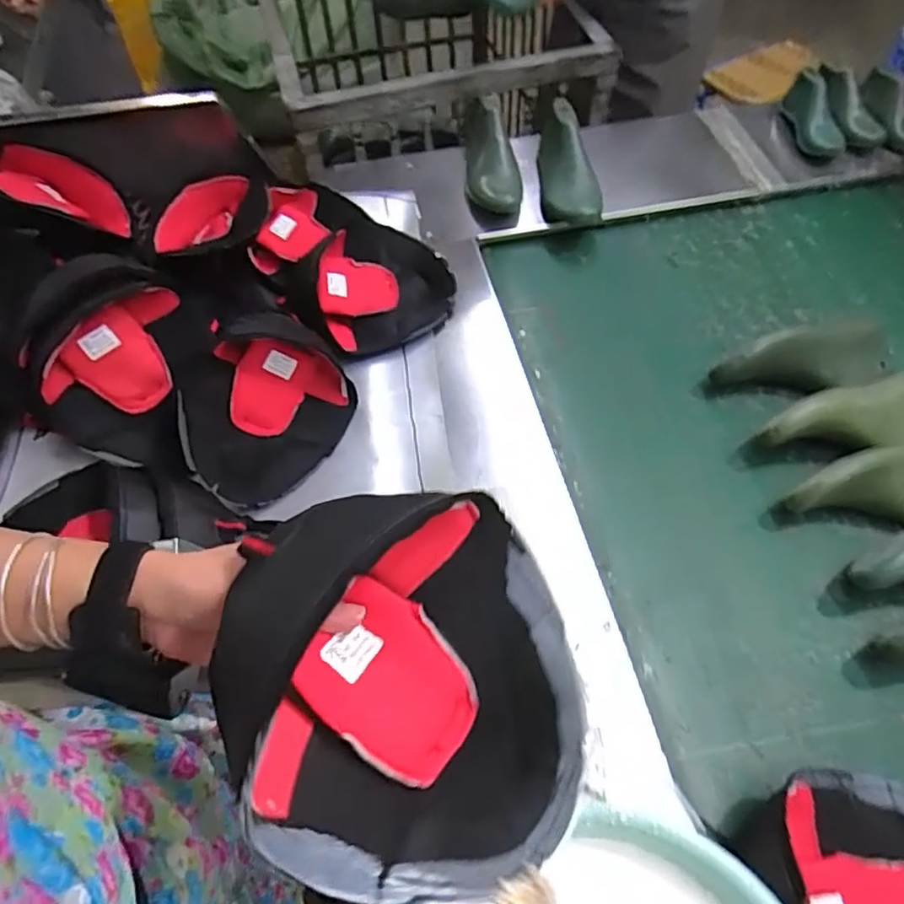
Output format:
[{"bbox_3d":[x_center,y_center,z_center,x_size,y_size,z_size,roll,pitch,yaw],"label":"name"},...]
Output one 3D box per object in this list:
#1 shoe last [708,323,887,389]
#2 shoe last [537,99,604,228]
[{"bbox_3d":[0.469,-0.119,0.811,0.229,0.070,0.099,-15,57,-8],"label":"shoe last"},{"bbox_3d":[0.180,-0.456,0.995,0.088,0.085,0.223,-5,72,-1],"label":"shoe last"}]

